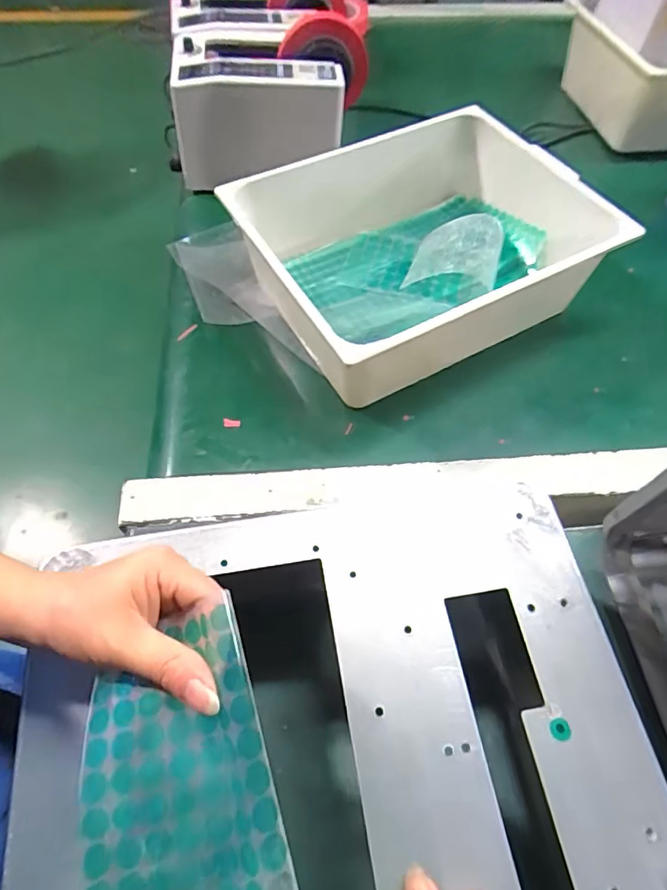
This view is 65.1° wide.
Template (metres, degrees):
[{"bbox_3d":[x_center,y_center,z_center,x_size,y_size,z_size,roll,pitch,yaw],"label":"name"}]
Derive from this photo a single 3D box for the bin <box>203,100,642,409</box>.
[{"bbox_3d":[0.103,-0.224,0.594,0.376,0.123,0.289,-25,63,-15],"label":"bin"}]

